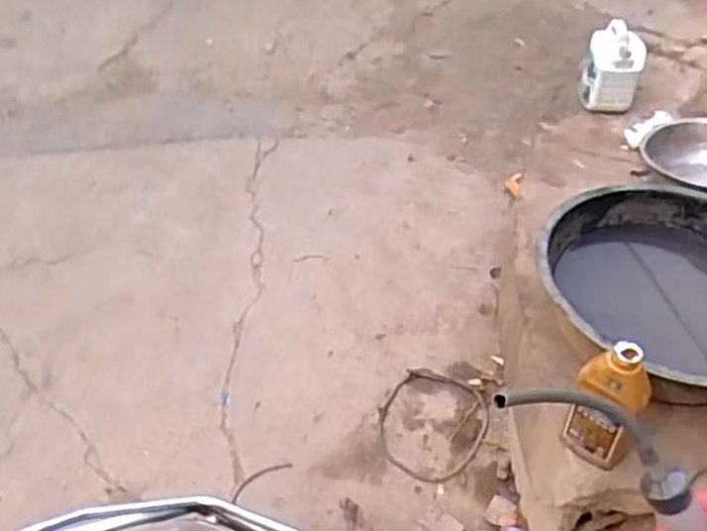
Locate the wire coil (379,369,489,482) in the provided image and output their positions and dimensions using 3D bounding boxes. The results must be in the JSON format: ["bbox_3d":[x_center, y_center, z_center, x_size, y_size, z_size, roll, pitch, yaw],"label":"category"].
[{"bbox_3d":[0.189,0.368,1.632,0.236,0.035,0.283,22,49,16],"label":"wire coil"}]

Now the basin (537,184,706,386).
[{"bbox_3d":[0.534,0.043,1.160,0.447,0.132,0.424,1,44,-1],"label":"basin"}]

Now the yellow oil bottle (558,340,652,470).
[{"bbox_3d":[0.353,0.201,0.982,0.092,0.225,0.058,23,48,20],"label":"yellow oil bottle"}]

